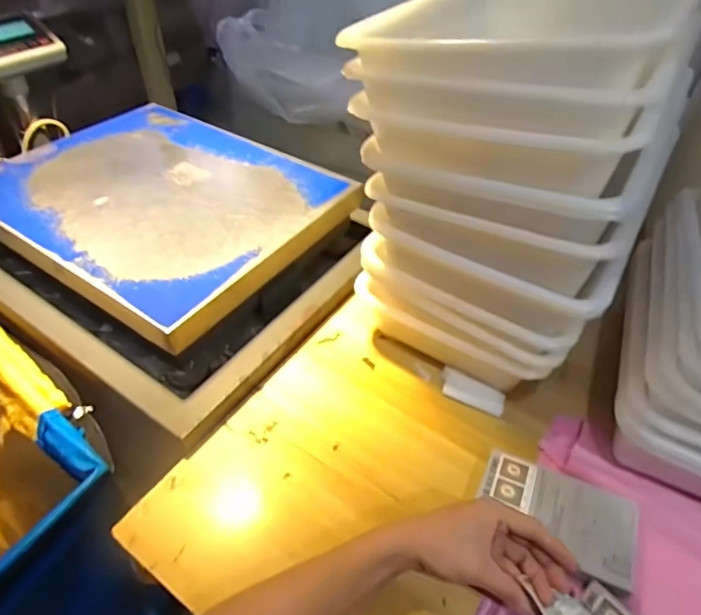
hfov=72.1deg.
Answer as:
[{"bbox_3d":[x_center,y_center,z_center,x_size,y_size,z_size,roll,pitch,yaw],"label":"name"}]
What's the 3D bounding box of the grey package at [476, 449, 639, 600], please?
[{"bbox_3d":[0.217,0.221,0.515,0.154,0.023,0.093,20,48,17],"label":"grey package"}]

